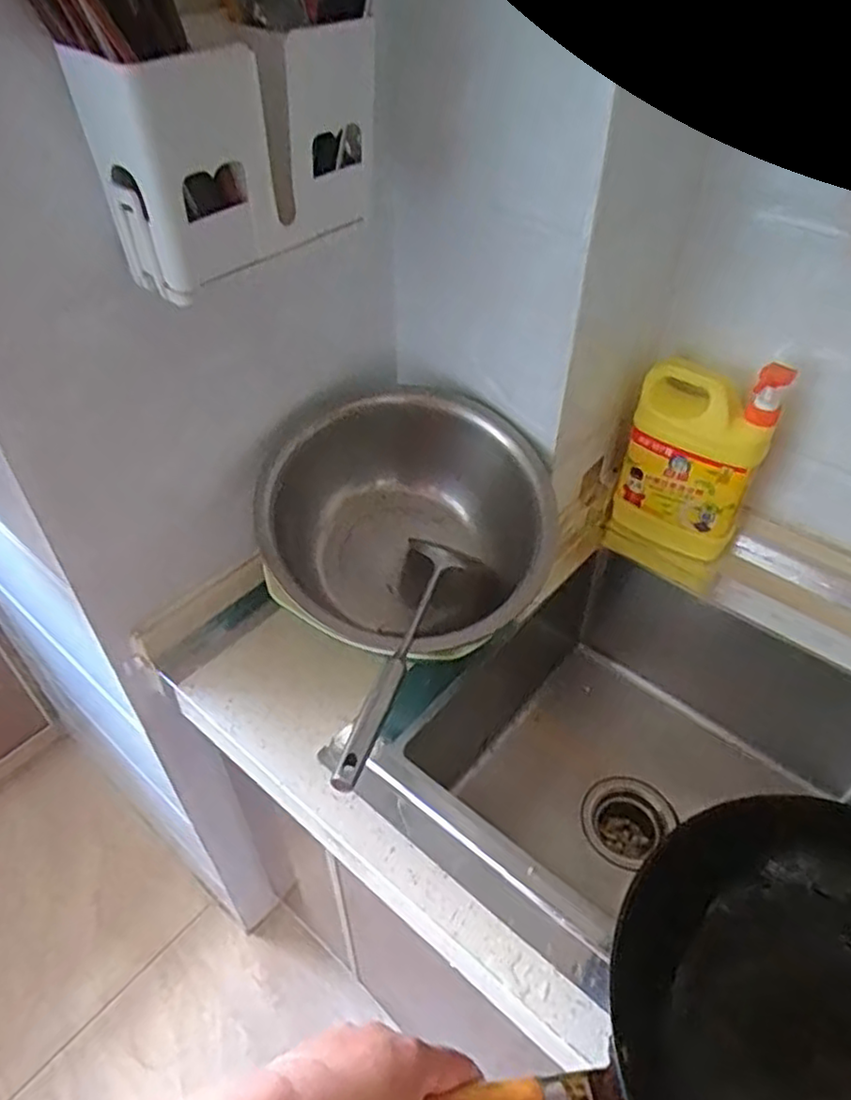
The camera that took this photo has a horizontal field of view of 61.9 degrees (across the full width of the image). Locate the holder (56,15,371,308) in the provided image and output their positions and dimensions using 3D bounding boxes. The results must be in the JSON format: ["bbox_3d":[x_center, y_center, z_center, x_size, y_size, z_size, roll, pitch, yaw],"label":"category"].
[{"bbox_3d":[-0.127,-0.282,0.500,0.071,0.133,0.197,31,53,27],"label":"holder"}]

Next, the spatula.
[{"bbox_3d":[-0.016,0.077,0.642,0.070,0.032,0.342,10,31,10],"label":"spatula"}]

